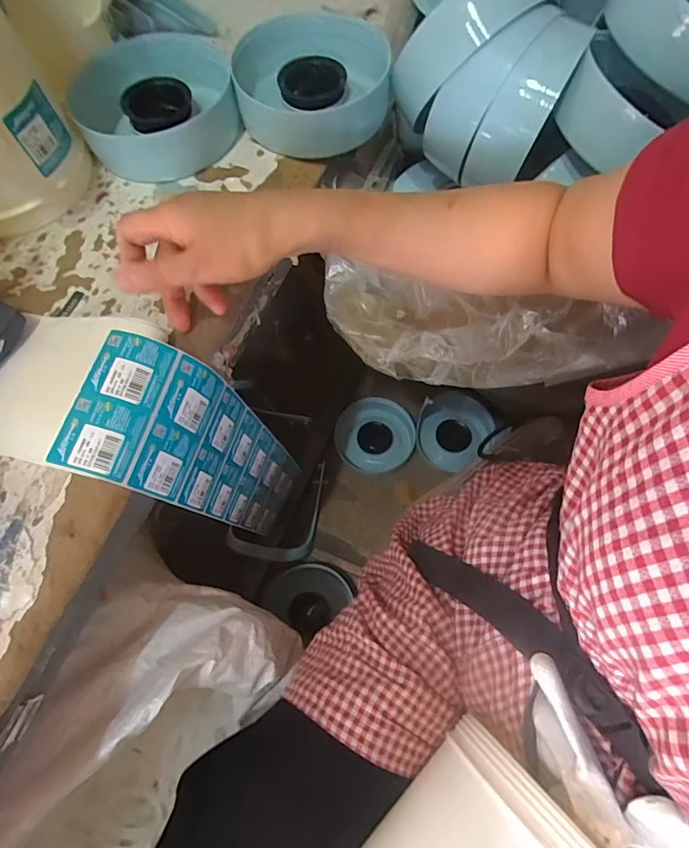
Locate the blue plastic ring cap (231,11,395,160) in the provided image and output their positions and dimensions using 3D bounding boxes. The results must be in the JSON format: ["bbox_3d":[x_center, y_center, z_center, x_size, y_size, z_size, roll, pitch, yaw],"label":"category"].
[{"bbox_3d":[-0.030,-0.343,0.474,0.148,0.053,0.152,-1,66,2],"label":"blue plastic ring cap"}]

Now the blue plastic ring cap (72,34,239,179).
[{"bbox_3d":[-0.193,-0.327,0.479,0.164,0.051,0.155,-14,66,-4],"label":"blue plastic ring cap"}]

